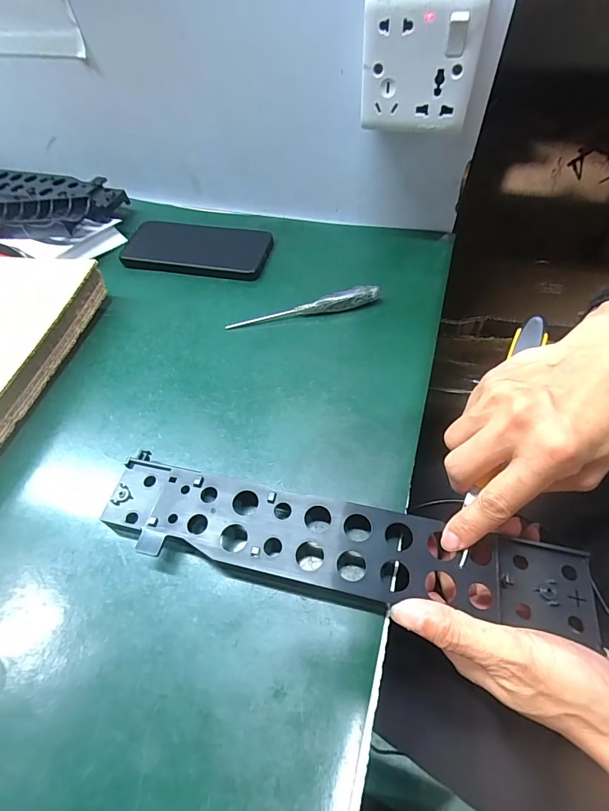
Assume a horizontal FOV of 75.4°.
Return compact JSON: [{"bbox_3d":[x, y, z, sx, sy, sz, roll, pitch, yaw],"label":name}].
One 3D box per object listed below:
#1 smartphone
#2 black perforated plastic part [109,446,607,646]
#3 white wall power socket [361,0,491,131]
[{"bbox_3d":[-0.130,-0.183,0.461,0.175,0.011,0.079,8,57,9],"label":"smartphone"},{"bbox_3d":[0.017,0.092,0.258,0.311,0.020,0.060,9,57,9],"label":"black perforated plastic part"},{"bbox_3d":[0.094,-0.280,0.313,0.088,0.088,0.052,15,59,13],"label":"white wall power socket"}]

